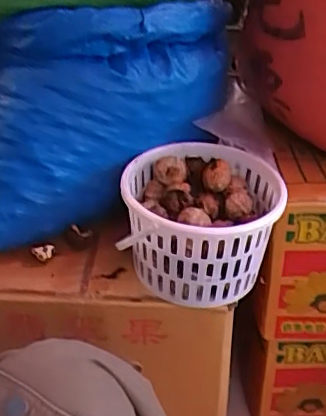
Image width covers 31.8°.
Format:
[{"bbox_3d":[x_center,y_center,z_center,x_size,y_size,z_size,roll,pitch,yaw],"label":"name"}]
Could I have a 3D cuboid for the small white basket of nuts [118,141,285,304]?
[{"bbox_3d":[0.045,0.017,0.657,0.174,0.122,0.168,2,33,9],"label":"small white basket of nuts"}]

